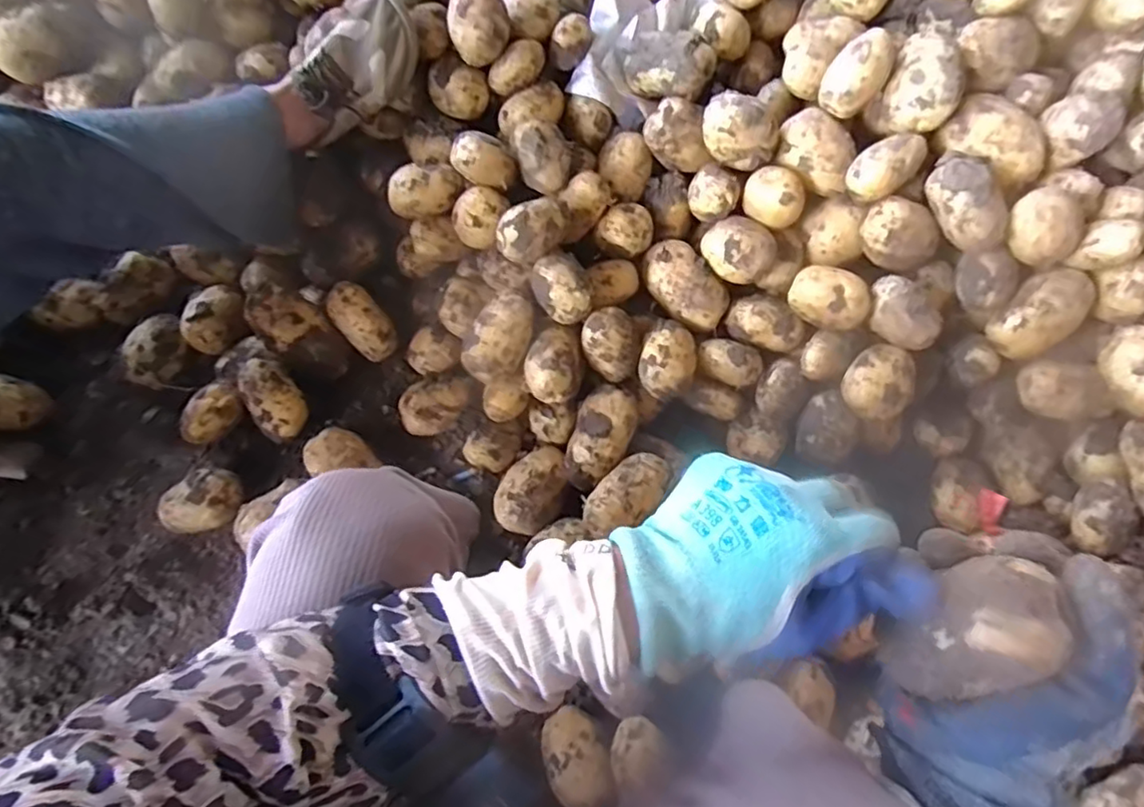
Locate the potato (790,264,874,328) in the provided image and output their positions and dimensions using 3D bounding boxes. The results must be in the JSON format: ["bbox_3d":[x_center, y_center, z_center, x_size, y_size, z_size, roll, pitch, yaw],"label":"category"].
[{"bbox_3d":[0.303,-0.125,0.725,0.087,0.047,0.053,33,72,10],"label":"potato"}]

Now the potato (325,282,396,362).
[{"bbox_3d":[-0.278,-0.108,0.824,0.054,0.040,0.110,-38,96,17],"label":"potato"}]

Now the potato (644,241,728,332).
[{"bbox_3d":[0.144,-0.149,0.787,0.067,0.050,0.120,-36,75,-14],"label":"potato"}]

